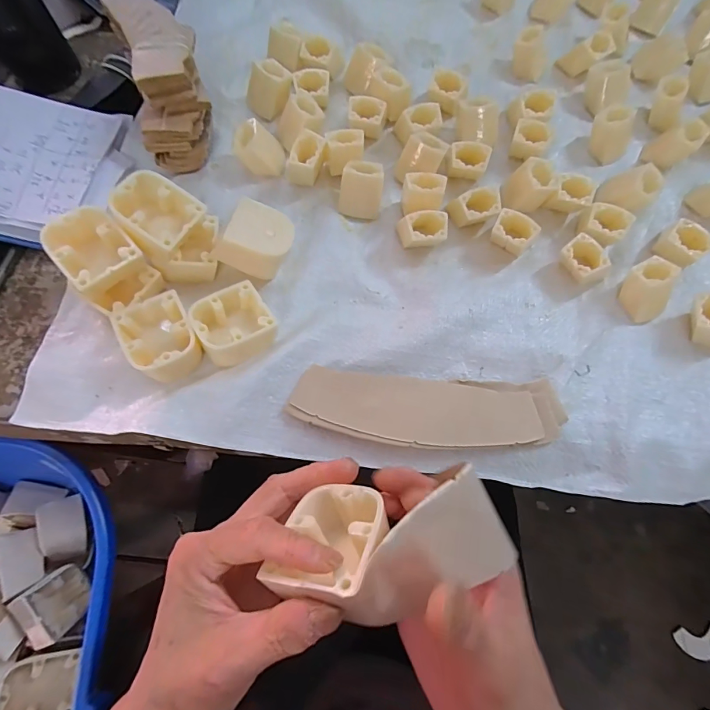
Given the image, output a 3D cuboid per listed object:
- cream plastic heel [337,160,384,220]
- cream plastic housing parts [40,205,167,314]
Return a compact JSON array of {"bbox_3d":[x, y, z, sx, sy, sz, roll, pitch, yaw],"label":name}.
[{"bbox_3d":[0.006,-0.151,0.372,0.037,0.031,0.038,11,71,3],"label":"cream plastic heel"},{"bbox_3d":[-0.193,-0.070,0.311,0.055,0.046,0.069,-42,91,-20],"label":"cream plastic housing parts"}]

